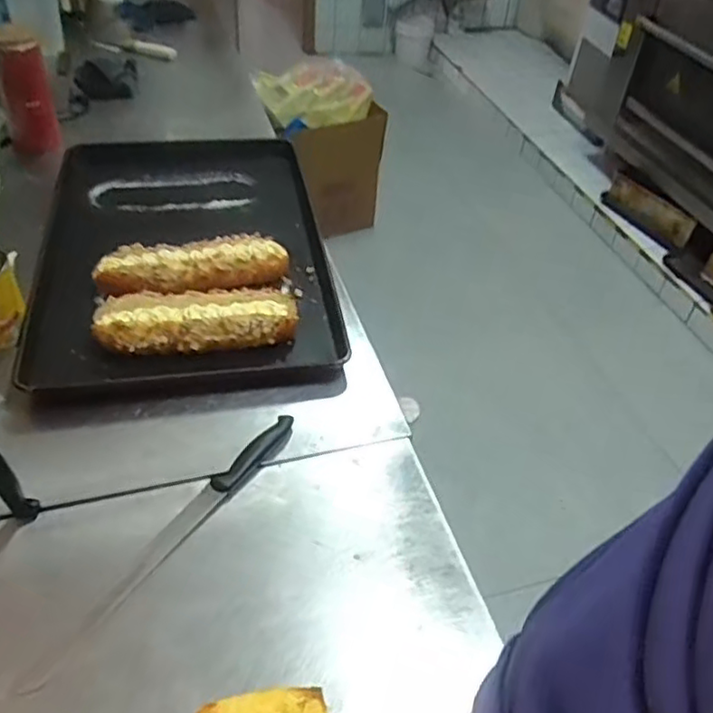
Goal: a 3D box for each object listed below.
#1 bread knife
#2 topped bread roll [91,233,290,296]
[{"bbox_3d":[-0.195,0.194,0.735,0.035,0.026,0.394,23,46,19],"label":"bread knife"},{"bbox_3d":[-0.247,-0.134,1.017,0.285,0.064,0.081,-10,45,-15],"label":"topped bread roll"}]

